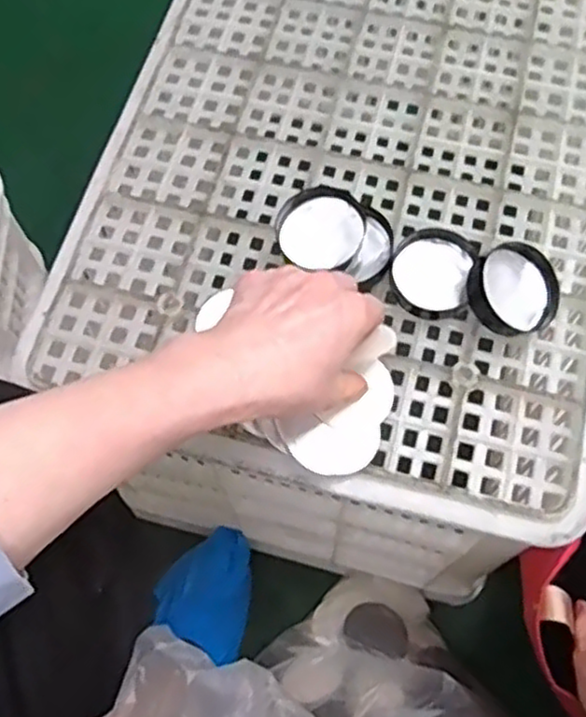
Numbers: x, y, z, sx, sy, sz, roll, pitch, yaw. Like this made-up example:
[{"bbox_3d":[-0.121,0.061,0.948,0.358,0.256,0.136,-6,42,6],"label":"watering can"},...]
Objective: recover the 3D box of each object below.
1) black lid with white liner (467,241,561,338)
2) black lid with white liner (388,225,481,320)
[{"bbox_3d":[0.159,-0.048,0.530,0.066,0.024,0.068,0,91,-27],"label":"black lid with white liner"},{"bbox_3d":[0.103,-0.065,0.545,0.056,0.016,0.068,17,68,9],"label":"black lid with white liner"}]

